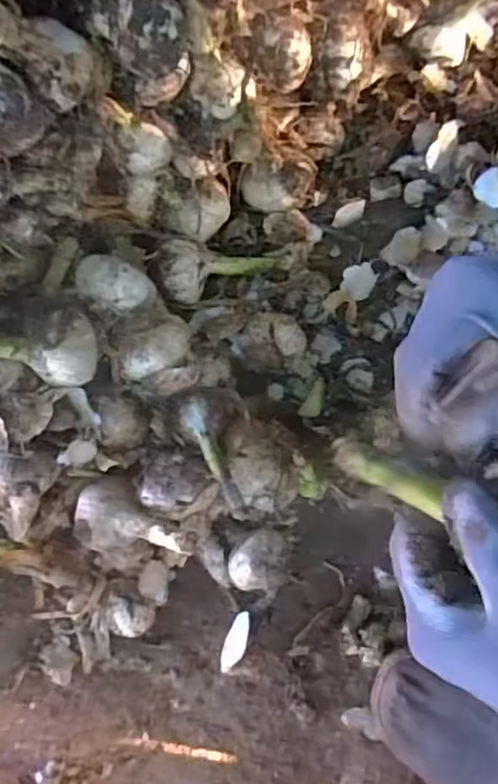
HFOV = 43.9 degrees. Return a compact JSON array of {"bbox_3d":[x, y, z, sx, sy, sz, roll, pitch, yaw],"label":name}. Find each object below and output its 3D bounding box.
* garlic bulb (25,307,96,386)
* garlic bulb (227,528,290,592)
[{"bbox_3d":[-0.116,-0.026,0.400,0.038,0.033,0.045,36,81,6],"label":"garlic bulb"},{"bbox_3d":[0.008,0.124,0.461,0.041,0.054,0.043,6,79,0],"label":"garlic bulb"}]

